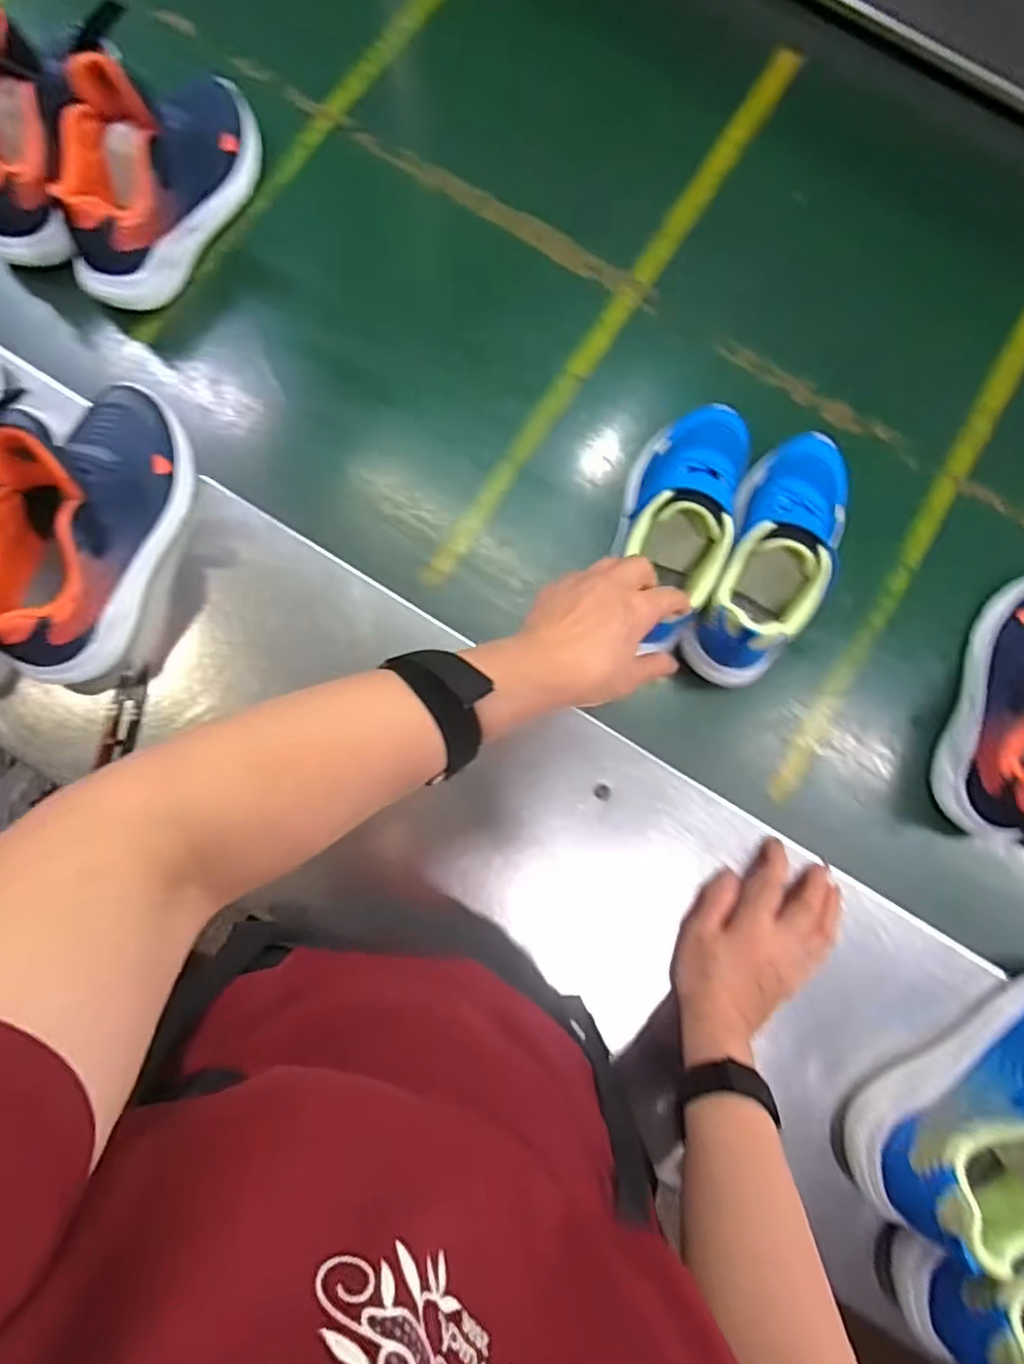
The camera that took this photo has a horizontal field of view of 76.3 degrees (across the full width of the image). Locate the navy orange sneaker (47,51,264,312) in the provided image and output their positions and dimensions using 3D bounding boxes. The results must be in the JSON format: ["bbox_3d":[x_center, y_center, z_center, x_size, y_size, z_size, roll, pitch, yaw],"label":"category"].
[{"bbox_3d":[-0.311,-0.457,0.567,0.096,0.119,0.236,27,82,1],"label":"navy orange sneaker"}]

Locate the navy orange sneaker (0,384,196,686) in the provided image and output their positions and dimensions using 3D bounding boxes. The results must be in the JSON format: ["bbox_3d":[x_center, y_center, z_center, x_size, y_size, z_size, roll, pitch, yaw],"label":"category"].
[{"bbox_3d":[-0.317,-0.122,0.475,0.082,0.113,0.236,17,81,0],"label":"navy orange sneaker"}]

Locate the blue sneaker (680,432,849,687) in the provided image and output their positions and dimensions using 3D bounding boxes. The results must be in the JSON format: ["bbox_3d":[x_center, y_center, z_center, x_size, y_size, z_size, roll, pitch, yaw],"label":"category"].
[{"bbox_3d":[0.220,-0.112,0.544,0.094,0.105,0.235,35,82,2],"label":"blue sneaker"}]

